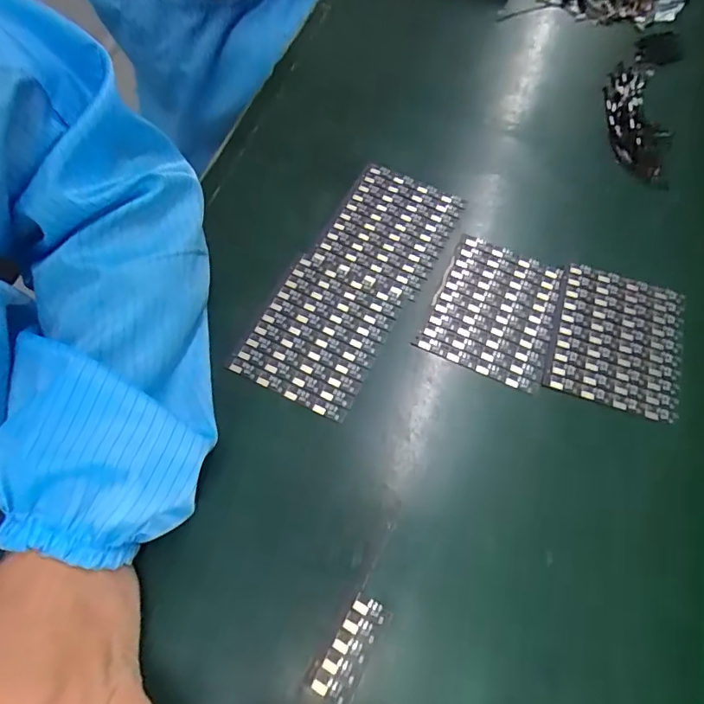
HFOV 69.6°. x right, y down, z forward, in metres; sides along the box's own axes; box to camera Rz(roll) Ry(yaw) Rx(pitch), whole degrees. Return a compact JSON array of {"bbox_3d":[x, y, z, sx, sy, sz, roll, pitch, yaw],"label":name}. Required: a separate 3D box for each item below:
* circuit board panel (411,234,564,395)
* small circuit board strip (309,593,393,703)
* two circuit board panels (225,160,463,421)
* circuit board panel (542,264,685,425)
[{"bbox_3d":[0.098,-0.030,0.348,0.079,0.008,0.100,22,65,7],"label":"circuit board panel"},{"bbox_3d":[0.001,0.154,0.263,0.022,0.011,0.049,29,66,10],"label":"small circuit board strip"},{"bbox_3d":[0.003,-0.052,0.356,0.082,0.004,0.197,27,67,11],"label":"two circuit board panels"},{"bbox_3d":[0.178,-0.009,0.339,0.084,0.007,0.099,19,65,5],"label":"circuit board panel"}]

